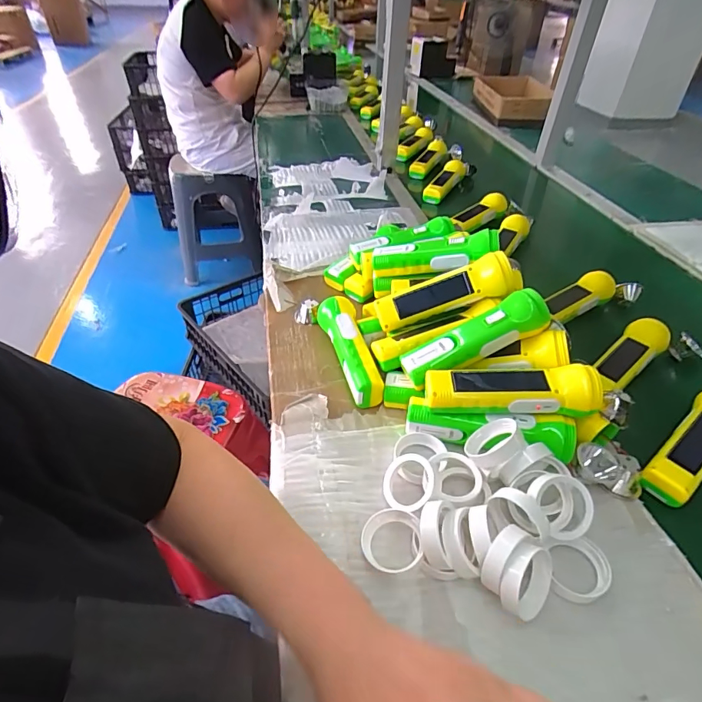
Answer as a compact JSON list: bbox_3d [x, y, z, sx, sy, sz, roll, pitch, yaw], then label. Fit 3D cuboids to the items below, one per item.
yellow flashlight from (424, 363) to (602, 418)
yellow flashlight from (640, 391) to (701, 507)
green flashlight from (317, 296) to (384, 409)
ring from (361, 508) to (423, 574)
[{"bbox_3d":[0.153,0.037,0.429,0.158,0.046,0.043,6,41,5],"label":"yellow flashlight"},{"bbox_3d":[0.346,0.086,0.433,0.153,0.036,0.050,-30,47,-27],"label":"yellow flashlight"},{"bbox_3d":[-0.002,-0.005,0.541,0.047,0.046,0.160,-12,41,-9],"label":"green flashlight"},{"bbox_3d":[0.034,0.161,0.374,0.050,0.019,0.050,1,41,-1],"label":"ring"}]

